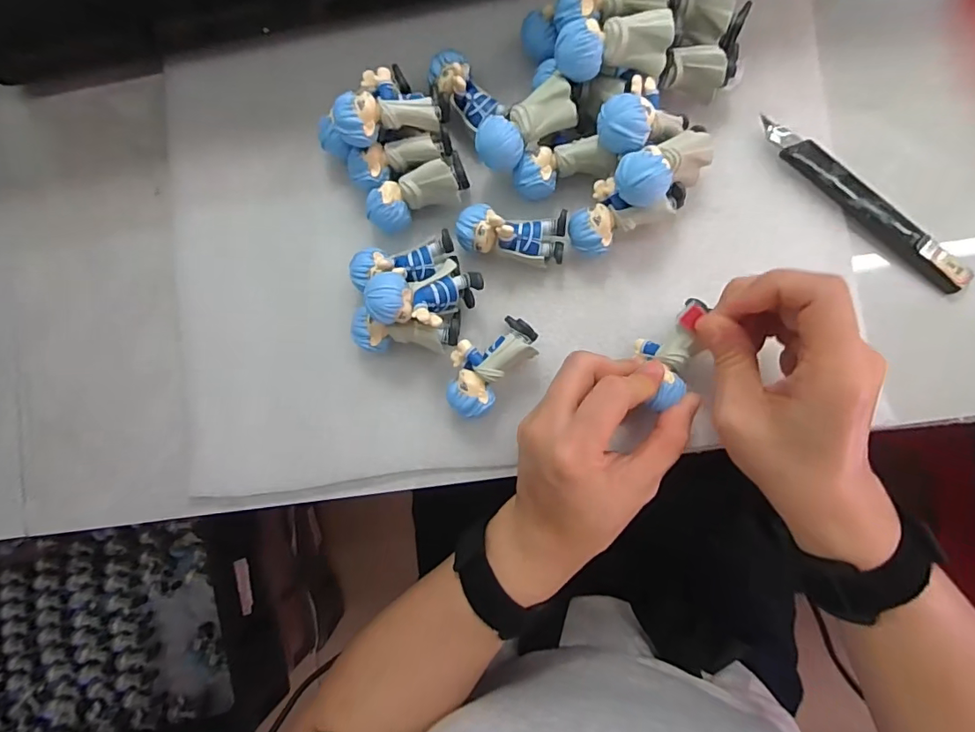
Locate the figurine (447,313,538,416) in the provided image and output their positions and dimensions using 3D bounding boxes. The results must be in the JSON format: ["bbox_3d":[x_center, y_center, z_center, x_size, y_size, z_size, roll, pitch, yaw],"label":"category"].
[{"bbox_3d":[0.000,-0.002,0.287,0.036,0.030,0.061,42,91,7],"label":"figurine"}]

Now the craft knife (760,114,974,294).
[{"bbox_3d":[0.210,-0.092,0.280,0.138,0.010,0.016,42,91,7],"label":"craft knife"}]

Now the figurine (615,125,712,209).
[{"bbox_3d":[0.095,-0.105,0.262,0.061,0.022,0.026,-30,88,-22],"label":"figurine"}]

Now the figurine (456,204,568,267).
[{"bbox_3d":[0.014,-0.075,0.285,0.060,0.034,0.028,6,87,6],"label":"figurine"}]

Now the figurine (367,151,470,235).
[{"bbox_3d":[-0.040,-0.100,0.295,0.060,0.032,0.024,-28,84,4],"label":"figurine"}]

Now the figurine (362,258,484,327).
[{"bbox_3d":[-0.032,-0.038,0.270,0.061,0.019,0.031,-14,90,-28],"label":"figurine"}]

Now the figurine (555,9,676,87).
[{"bbox_3d":[0.066,-0.163,0.255,0.059,0.019,0.024,-1,87,6],"label":"figurine"}]

